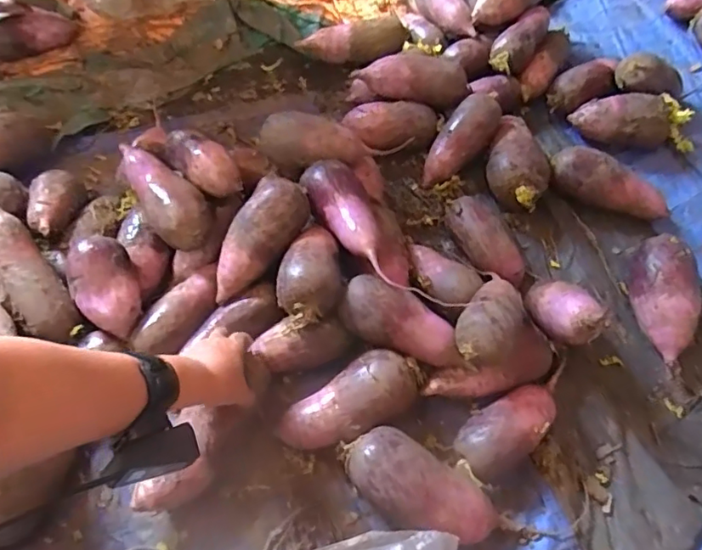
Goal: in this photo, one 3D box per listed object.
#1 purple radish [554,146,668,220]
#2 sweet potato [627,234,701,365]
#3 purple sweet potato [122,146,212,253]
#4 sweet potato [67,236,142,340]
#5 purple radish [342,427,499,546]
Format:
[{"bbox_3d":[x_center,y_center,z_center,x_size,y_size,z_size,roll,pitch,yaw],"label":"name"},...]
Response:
[{"bbox_3d":[0.367,-0.124,0.778,0.166,0.060,0.064,30,67,17],"label":"purple radish"},{"bbox_3d":[0.395,0.031,0.689,0.071,0.072,0.165,4,62,5],"label":"sweet potato"},{"bbox_3d":[-0.236,-0.102,0.707,0.073,0.060,0.173,-31,64,-14],"label":"purple sweet potato"},{"bbox_3d":[-0.291,0.015,0.656,0.077,0.055,0.119,-22,63,-9],"label":"sweet potato"},{"bbox_3d":[0.072,0.230,0.579,0.167,0.074,0.079,30,66,15],"label":"purple radish"}]

